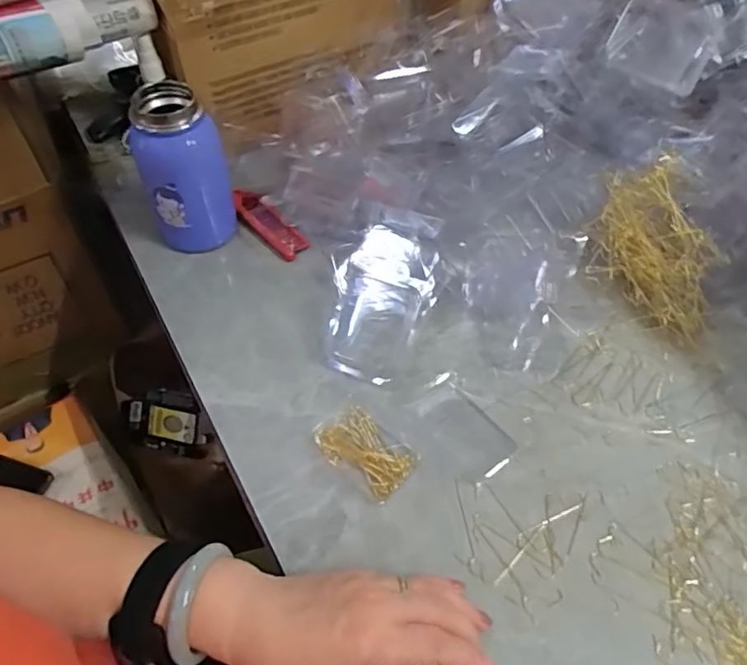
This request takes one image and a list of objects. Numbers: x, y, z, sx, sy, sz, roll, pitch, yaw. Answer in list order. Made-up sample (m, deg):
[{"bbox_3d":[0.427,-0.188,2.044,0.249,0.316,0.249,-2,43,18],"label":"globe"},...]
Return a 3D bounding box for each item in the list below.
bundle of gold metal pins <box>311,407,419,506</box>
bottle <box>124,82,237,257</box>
[{"bbox_3d":[-0.006,0.086,0.426,0.075,0.014,0.048,36,59,23],"label":"bundle of gold metal pins"},{"bbox_3d":[-0.167,-0.138,0.508,0.074,0.137,0.063,-14,54,-12],"label":"bottle"}]

